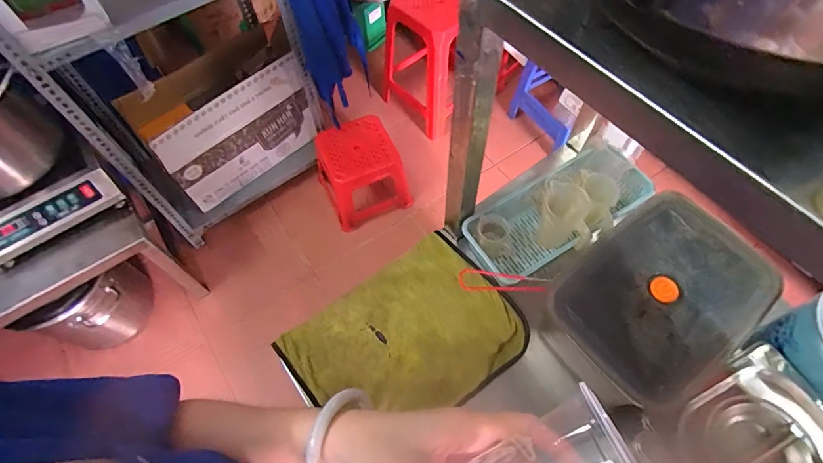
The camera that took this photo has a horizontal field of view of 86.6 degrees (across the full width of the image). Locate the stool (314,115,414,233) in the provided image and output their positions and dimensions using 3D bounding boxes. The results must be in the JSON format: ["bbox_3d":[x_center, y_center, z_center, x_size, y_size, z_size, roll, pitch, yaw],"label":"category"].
[{"bbox_3d":[-0.185,-0.199,1.543,0.270,0.258,0.274,-29,64,-13],"label":"stool"}]

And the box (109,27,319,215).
[{"bbox_3d":[-0.600,-0.366,1.475,0.517,0.348,0.246,-39,67,-18],"label":"box"}]

